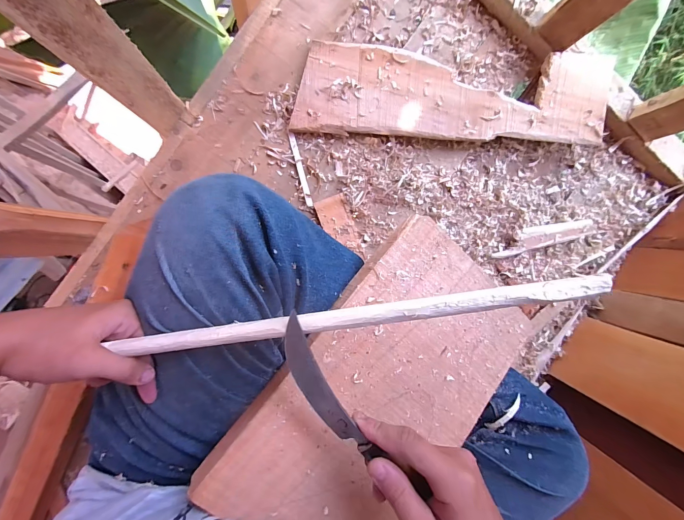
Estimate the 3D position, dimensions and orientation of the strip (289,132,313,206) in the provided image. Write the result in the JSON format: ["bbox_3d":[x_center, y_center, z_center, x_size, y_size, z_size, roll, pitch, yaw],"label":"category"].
[{"bbox_3d":[-0.061,-0.133,0.463,0.010,0.005,0.108,-14,95,-6],"label":"strip"}]

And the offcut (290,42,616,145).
[{"bbox_3d":[0.165,-0.241,0.457,0.453,0.019,0.119,1,96,-4],"label":"offcut"}]

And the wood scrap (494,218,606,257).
[{"bbox_3d":[0.340,-0.041,0.509,0.194,0.016,0.037,-14,95,-6],"label":"wood scrap"}]

